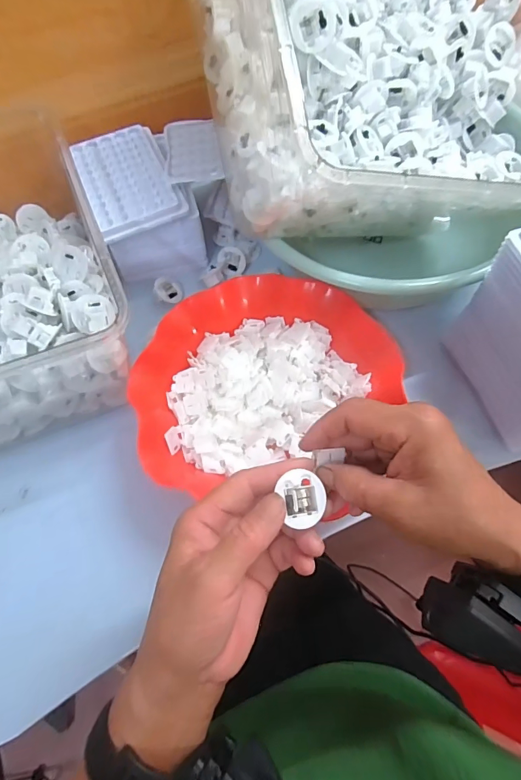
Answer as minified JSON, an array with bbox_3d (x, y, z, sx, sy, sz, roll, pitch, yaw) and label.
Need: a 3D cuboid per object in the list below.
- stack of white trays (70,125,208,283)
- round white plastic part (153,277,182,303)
[{"bbox_3d":[-0.133,-0.198,0.474,0.104,0.094,0.134,-27,67,-10],"label":"stack of white trays"},{"bbox_3d":[-0.102,-0.111,0.474,0.028,0.021,0.025,-22,66,-8],"label":"round white plastic part"}]

